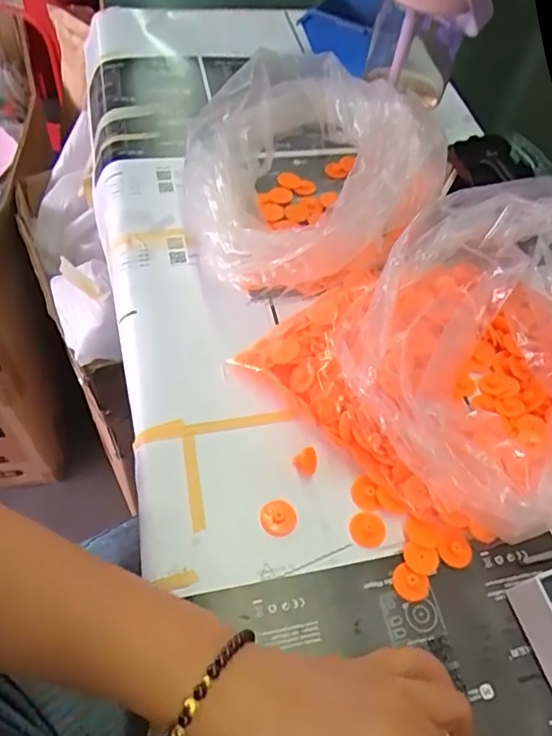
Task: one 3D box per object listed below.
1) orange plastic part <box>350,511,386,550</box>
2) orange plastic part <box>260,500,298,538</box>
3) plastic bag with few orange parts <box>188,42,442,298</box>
[{"bbox_3d":[0.058,0.102,0.345,0.022,0.004,0.023,2,57,-3],"label":"orange plastic part"},{"bbox_3d":[0.002,0.095,0.345,0.023,0.004,0.022,2,57,-3],"label":"orange plastic part"},{"bbox_3d":[0.019,-0.158,0.448,0.193,0.098,0.185,-26,62,-20],"label":"plastic bag with few orange parts"}]

